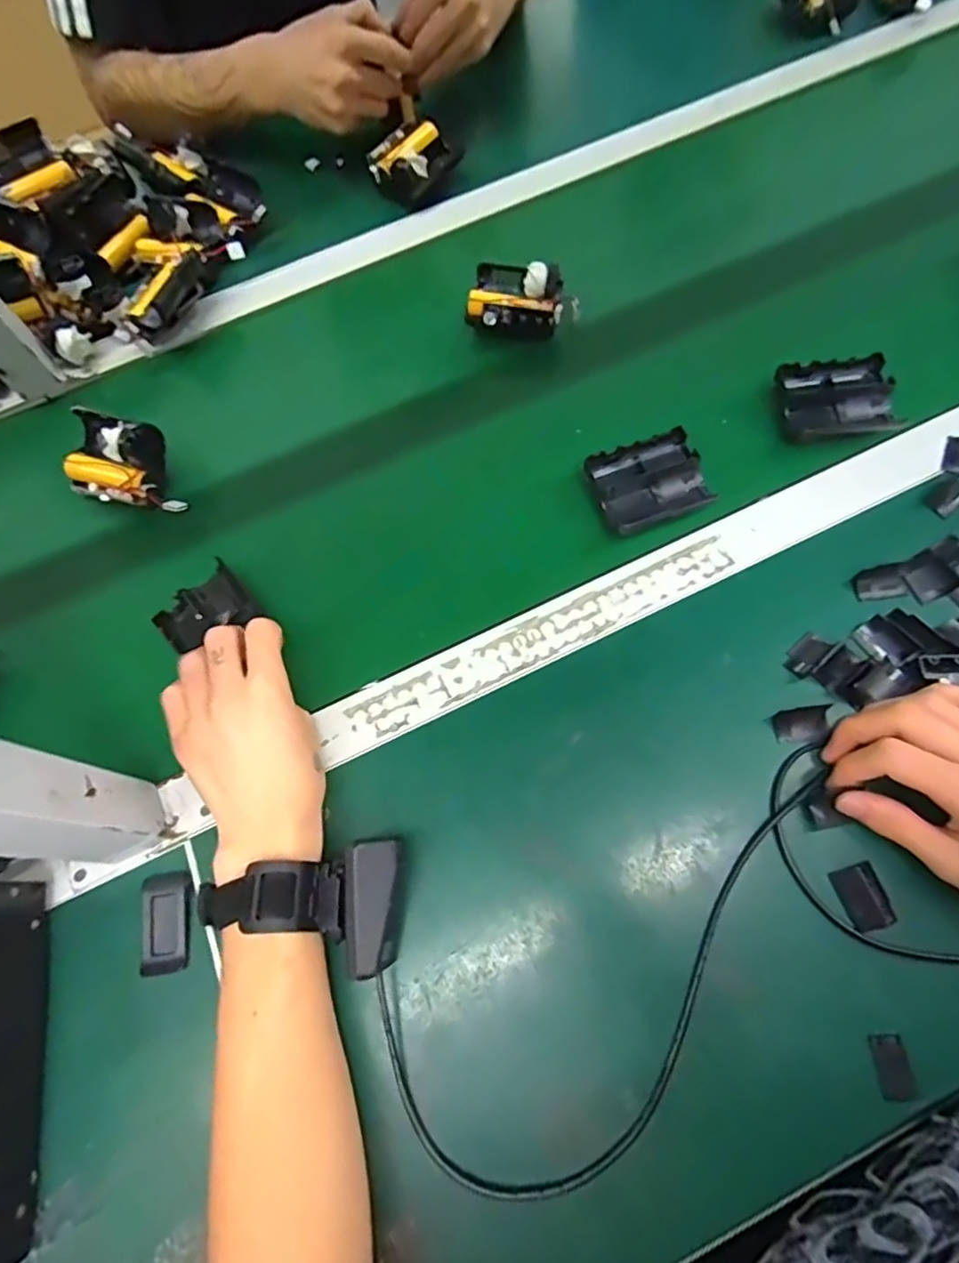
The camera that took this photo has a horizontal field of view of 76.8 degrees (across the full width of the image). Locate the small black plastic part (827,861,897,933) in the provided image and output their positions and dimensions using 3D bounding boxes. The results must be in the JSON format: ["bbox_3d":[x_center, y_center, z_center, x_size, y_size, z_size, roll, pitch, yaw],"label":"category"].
[{"bbox_3d":[0.217,0.151,0.343,0.024,0.004,0.033,-19,67,-2],"label":"small black plastic part"}]

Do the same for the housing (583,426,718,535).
[{"bbox_3d":[0.126,-0.111,0.450,0.077,0.018,0.066,-23,67,-4],"label":"housing"}]

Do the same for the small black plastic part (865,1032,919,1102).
[{"bbox_3d":[0.214,0.226,0.313,0.016,0.004,0.029,-5,67,4],"label":"small black plastic part"}]

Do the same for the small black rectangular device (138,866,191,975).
[{"bbox_3d":[-0.190,0.176,0.367,0.027,0.007,0.056,-11,67,1],"label":"small black rectangular device"}]

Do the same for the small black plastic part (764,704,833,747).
[{"bbox_3d":[0.202,0.059,0.377,0.034,0.008,0.022,-9,67,2],"label":"small black plastic part"}]

